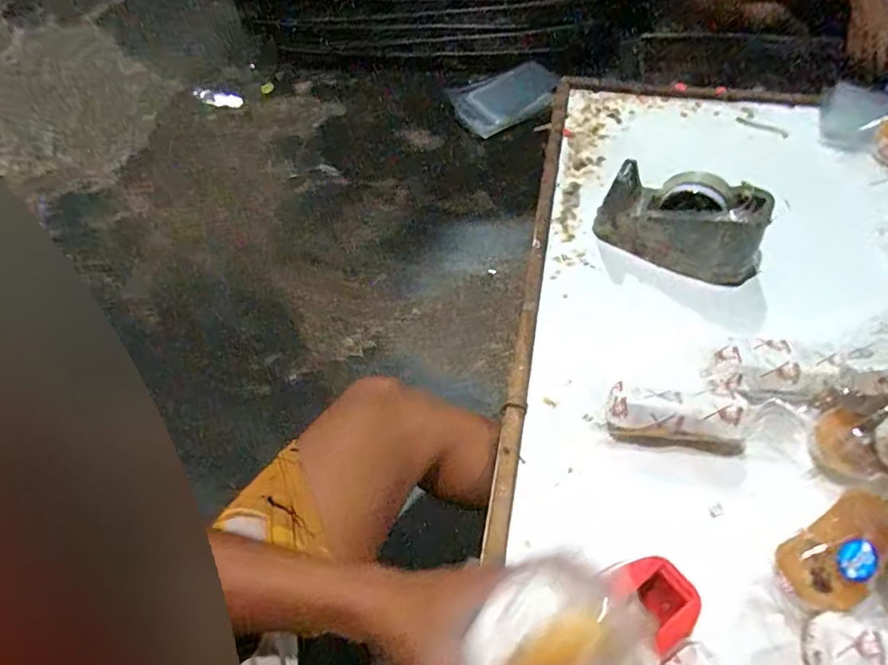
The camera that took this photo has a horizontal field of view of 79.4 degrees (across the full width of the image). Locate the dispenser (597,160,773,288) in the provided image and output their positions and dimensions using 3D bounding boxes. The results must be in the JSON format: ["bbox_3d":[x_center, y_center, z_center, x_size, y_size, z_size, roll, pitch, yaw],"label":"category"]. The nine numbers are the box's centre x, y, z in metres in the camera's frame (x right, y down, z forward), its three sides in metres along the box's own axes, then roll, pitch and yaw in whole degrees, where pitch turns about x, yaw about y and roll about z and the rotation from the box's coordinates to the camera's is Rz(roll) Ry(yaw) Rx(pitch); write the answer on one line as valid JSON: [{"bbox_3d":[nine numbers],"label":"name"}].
[{"bbox_3d":[0.311,-0.145,0.696,0.213,0.113,0.072,25,62,18],"label":"dispenser"}]

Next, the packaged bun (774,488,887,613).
[{"bbox_3d":[0.371,0.205,0.502,0.130,0.043,0.063,-30,61,-15],"label":"packaged bun"}]

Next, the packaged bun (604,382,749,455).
[{"bbox_3d":[0.253,0.088,0.588,0.146,0.065,0.068,5,58,7],"label":"packaged bun"}]

